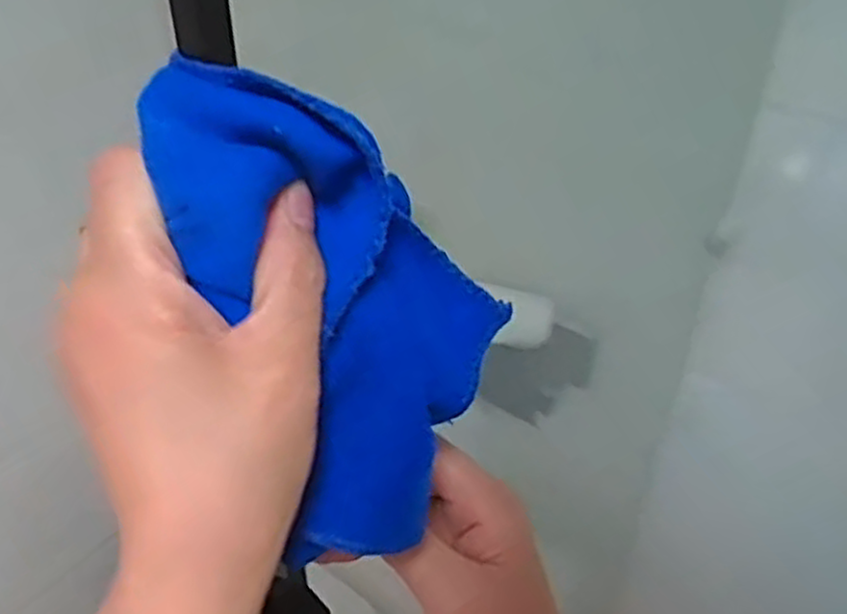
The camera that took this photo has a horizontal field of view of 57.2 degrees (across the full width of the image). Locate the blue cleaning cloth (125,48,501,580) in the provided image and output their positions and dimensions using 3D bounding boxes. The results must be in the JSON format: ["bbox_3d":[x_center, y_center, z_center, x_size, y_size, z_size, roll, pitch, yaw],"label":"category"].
[{"bbox_3d":[-0.023,-0.002,0.228,0.054,0.149,0.070,-10,31,25],"label":"blue cleaning cloth"}]

